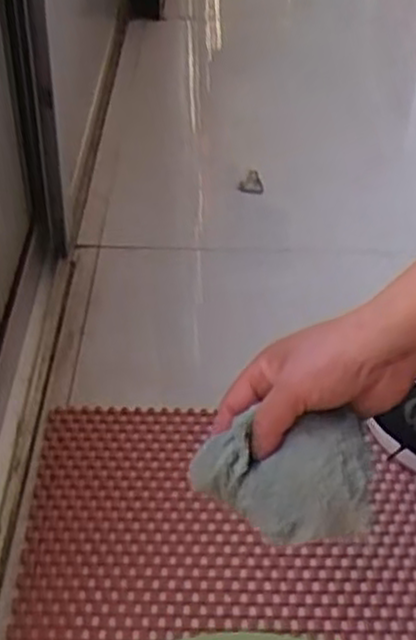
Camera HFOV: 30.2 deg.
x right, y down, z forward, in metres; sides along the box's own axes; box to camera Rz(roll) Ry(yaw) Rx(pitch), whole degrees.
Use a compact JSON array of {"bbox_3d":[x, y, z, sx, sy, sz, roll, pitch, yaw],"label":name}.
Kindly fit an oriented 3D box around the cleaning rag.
[{"bbox_3d":[0.043,0.091,0.456,0.101,0.051,0.062,5,45,-1],"label":"cleaning rag"}]

